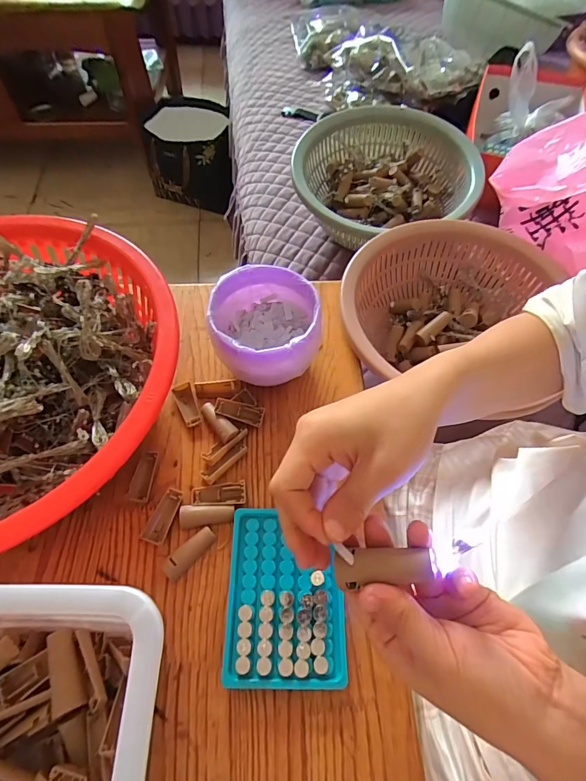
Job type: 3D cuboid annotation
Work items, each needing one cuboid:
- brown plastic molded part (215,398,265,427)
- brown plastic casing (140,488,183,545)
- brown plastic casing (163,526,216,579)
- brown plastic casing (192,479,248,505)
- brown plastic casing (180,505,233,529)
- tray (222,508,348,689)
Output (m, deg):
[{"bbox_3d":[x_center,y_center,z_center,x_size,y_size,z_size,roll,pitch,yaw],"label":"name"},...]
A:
[{"bbox_3d":[-0.055,0.021,0.416,0.049,0.004,0.021,17,59,-10],"label":"brown plastic molded part"},{"bbox_3d":[-0.120,0.115,0.372,0.020,0.008,0.050,15,60,8],"label":"brown plastic casing"},{"bbox_3d":[-0.091,0.142,0.353,0.050,0.011,0.019,-39,67,-22],"label":"brown plastic casing"},{"bbox_3d":[-0.070,0.097,0.378,0.050,0.006,0.021,-5,59,-4],"label":"brown plastic casing"},{"bbox_3d":[-0.080,0.116,0.370,0.049,0.009,0.019,-1,59,-2],"label":"brown plastic casing"},{"bbox_3d":[-0.006,0.170,0.339,0.094,0.016,0.130,1,59,-1],"label":"tray"}]

